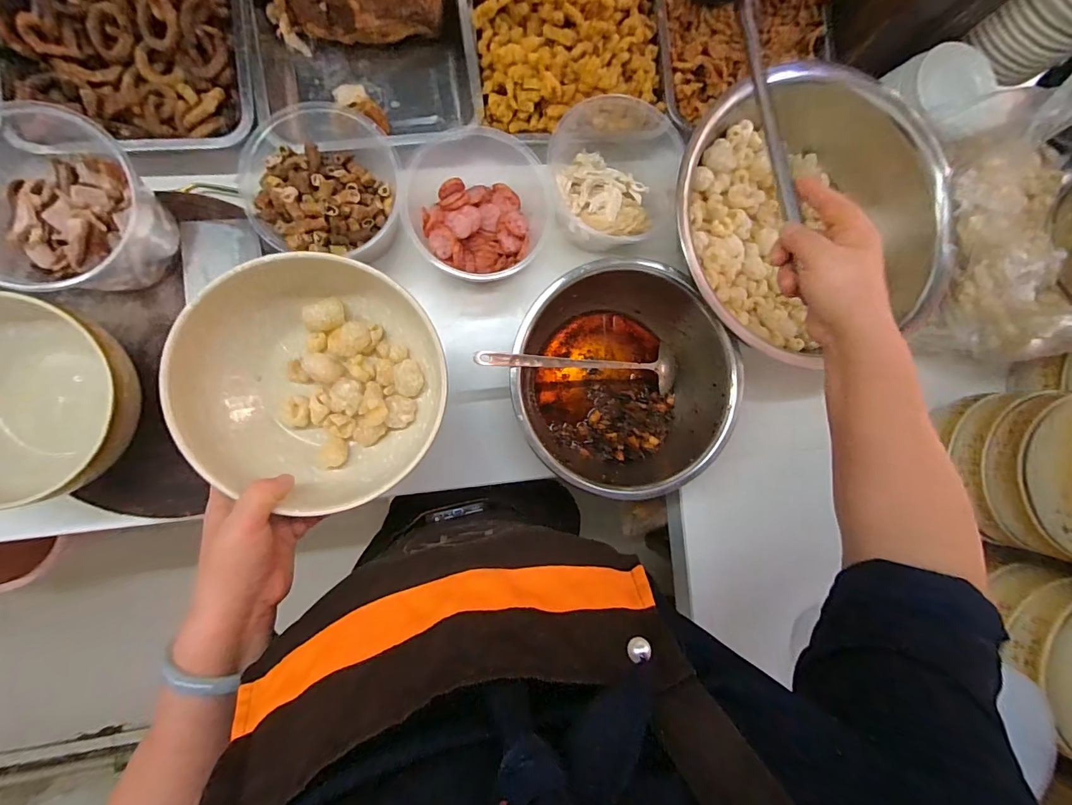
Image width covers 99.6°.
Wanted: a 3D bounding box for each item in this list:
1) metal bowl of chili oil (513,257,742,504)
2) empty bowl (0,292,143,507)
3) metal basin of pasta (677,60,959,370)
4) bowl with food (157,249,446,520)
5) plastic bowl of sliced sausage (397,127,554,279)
[{"bbox_3d":[0.102,-0.030,0.568,0.261,0.118,0.252,0,89,-8],"label":"metal bowl of chili oil"},{"bbox_3d":[-0.503,-0.001,0.457,0.191,0.102,0.192,0,89,-8],"label":"empty bowl"},{"bbox_3d":[0.332,-0.224,0.587,0.355,0.109,0.324,0,89,-8],"label":"metal basin of pasta"},{"bbox_3d":[-0.178,-0.015,0.384,0.194,0.082,0.195,0,89,-8],"label":"bowl with food"},{"bbox_3d":[-0.067,-0.216,0.545,0.159,0.107,0.148,0,89,-8],"label":"plastic bowl of sliced sausage"}]

